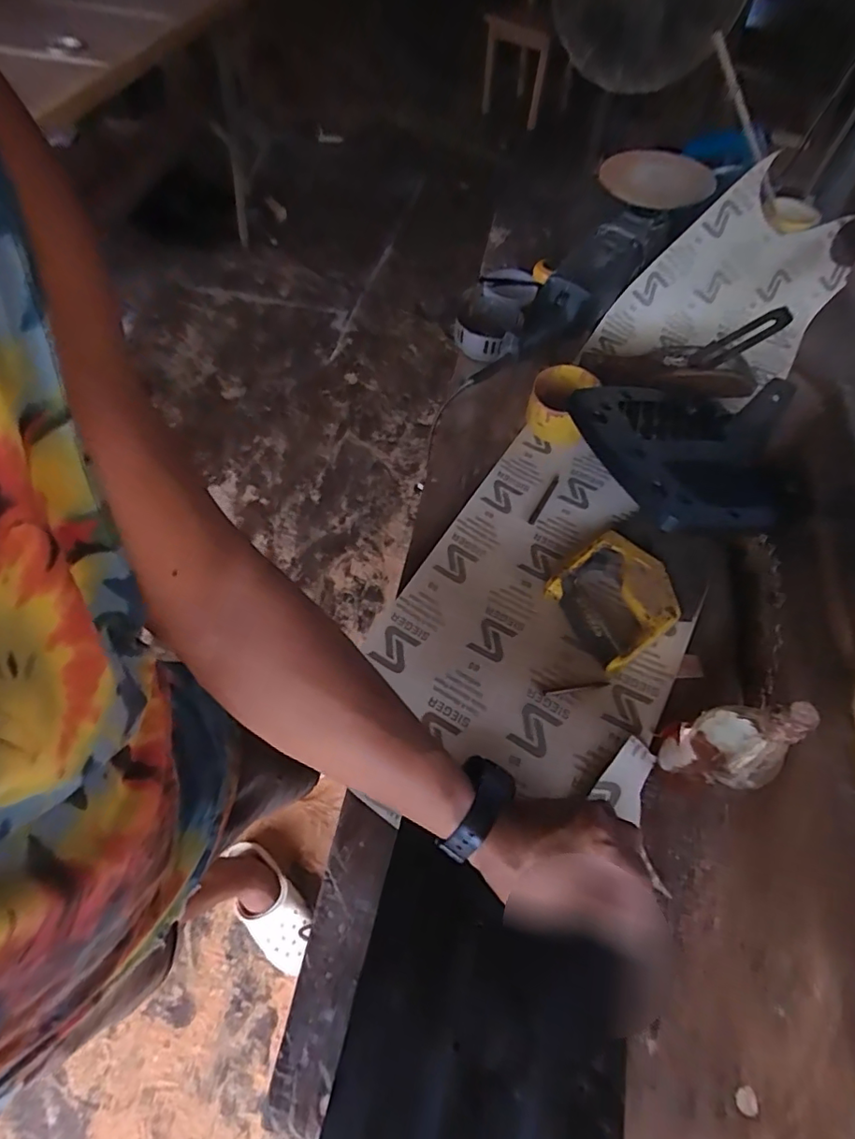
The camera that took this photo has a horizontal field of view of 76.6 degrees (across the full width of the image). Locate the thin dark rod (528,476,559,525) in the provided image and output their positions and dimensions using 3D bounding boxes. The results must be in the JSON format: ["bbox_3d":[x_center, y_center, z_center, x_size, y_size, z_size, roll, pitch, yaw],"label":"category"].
[{"bbox_3d":[0.153,-0.093,0.705,0.009,0.006,0.084,27,59,16],"label":"thin dark rod"}]

